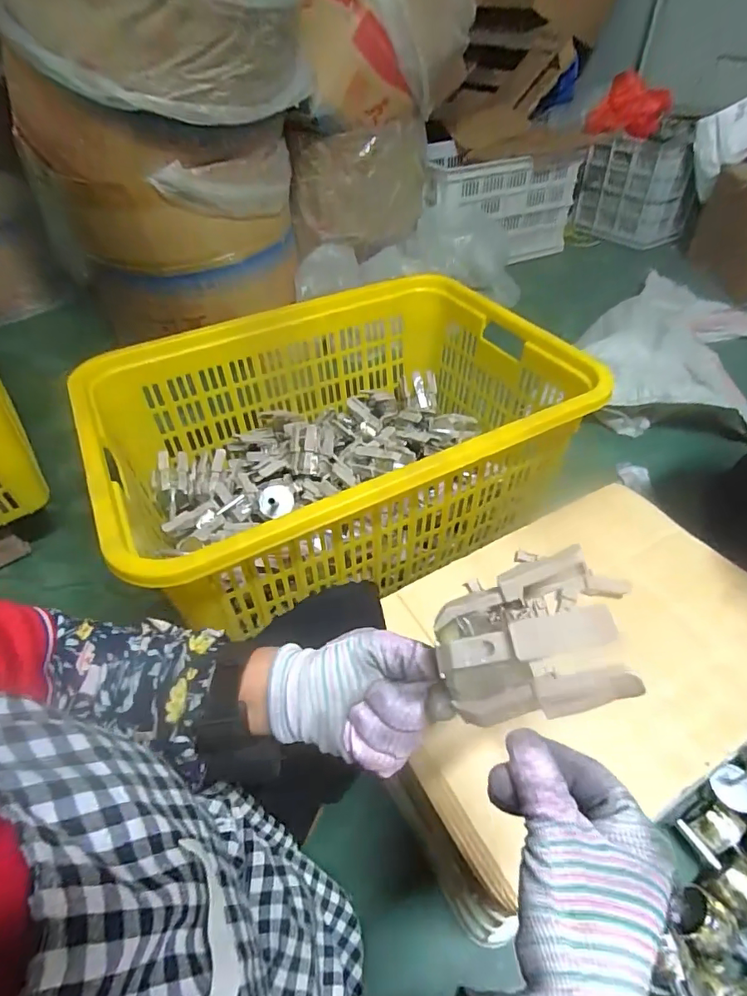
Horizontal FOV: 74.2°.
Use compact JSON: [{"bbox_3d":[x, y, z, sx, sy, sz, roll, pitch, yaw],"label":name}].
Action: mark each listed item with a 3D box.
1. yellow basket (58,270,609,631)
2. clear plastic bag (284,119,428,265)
[{"bbox_3d":[-0.060,-0.115,0.938,0.806,0.280,0.564,-23,48,-18],"label":"yellow basket"},{"bbox_3d":[-0.050,-1.017,1.668,0.467,0.473,0.130,-16,64,-13],"label":"clear plastic bag"}]

